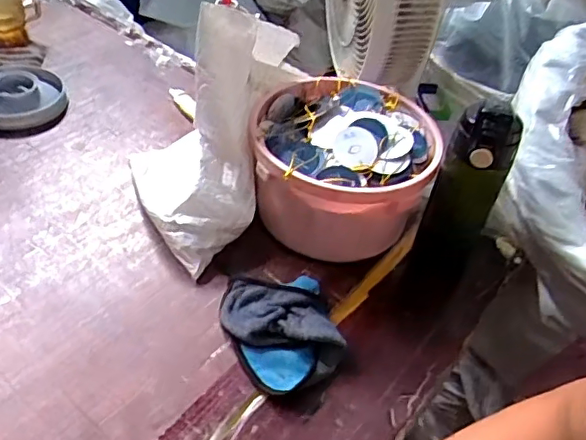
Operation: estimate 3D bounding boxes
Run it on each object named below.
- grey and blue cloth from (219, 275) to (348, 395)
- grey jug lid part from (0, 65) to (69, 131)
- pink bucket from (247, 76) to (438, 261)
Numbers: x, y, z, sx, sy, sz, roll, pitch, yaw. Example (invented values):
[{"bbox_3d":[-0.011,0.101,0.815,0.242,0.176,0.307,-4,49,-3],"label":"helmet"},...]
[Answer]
[{"bbox_3d":[-0.010,0.106,0.590,0.111,0.029,0.138,-16,50,-24],"label":"grey and blue cloth"},{"bbox_3d":[-0.409,-0.186,0.829,0.134,0.037,0.136,-16,50,-24],"label":"grey jug lid part"},{"bbox_3d":[0.053,-0.060,0.697,0.203,0.149,0.211,5,44,-5],"label":"pink bucket"}]

